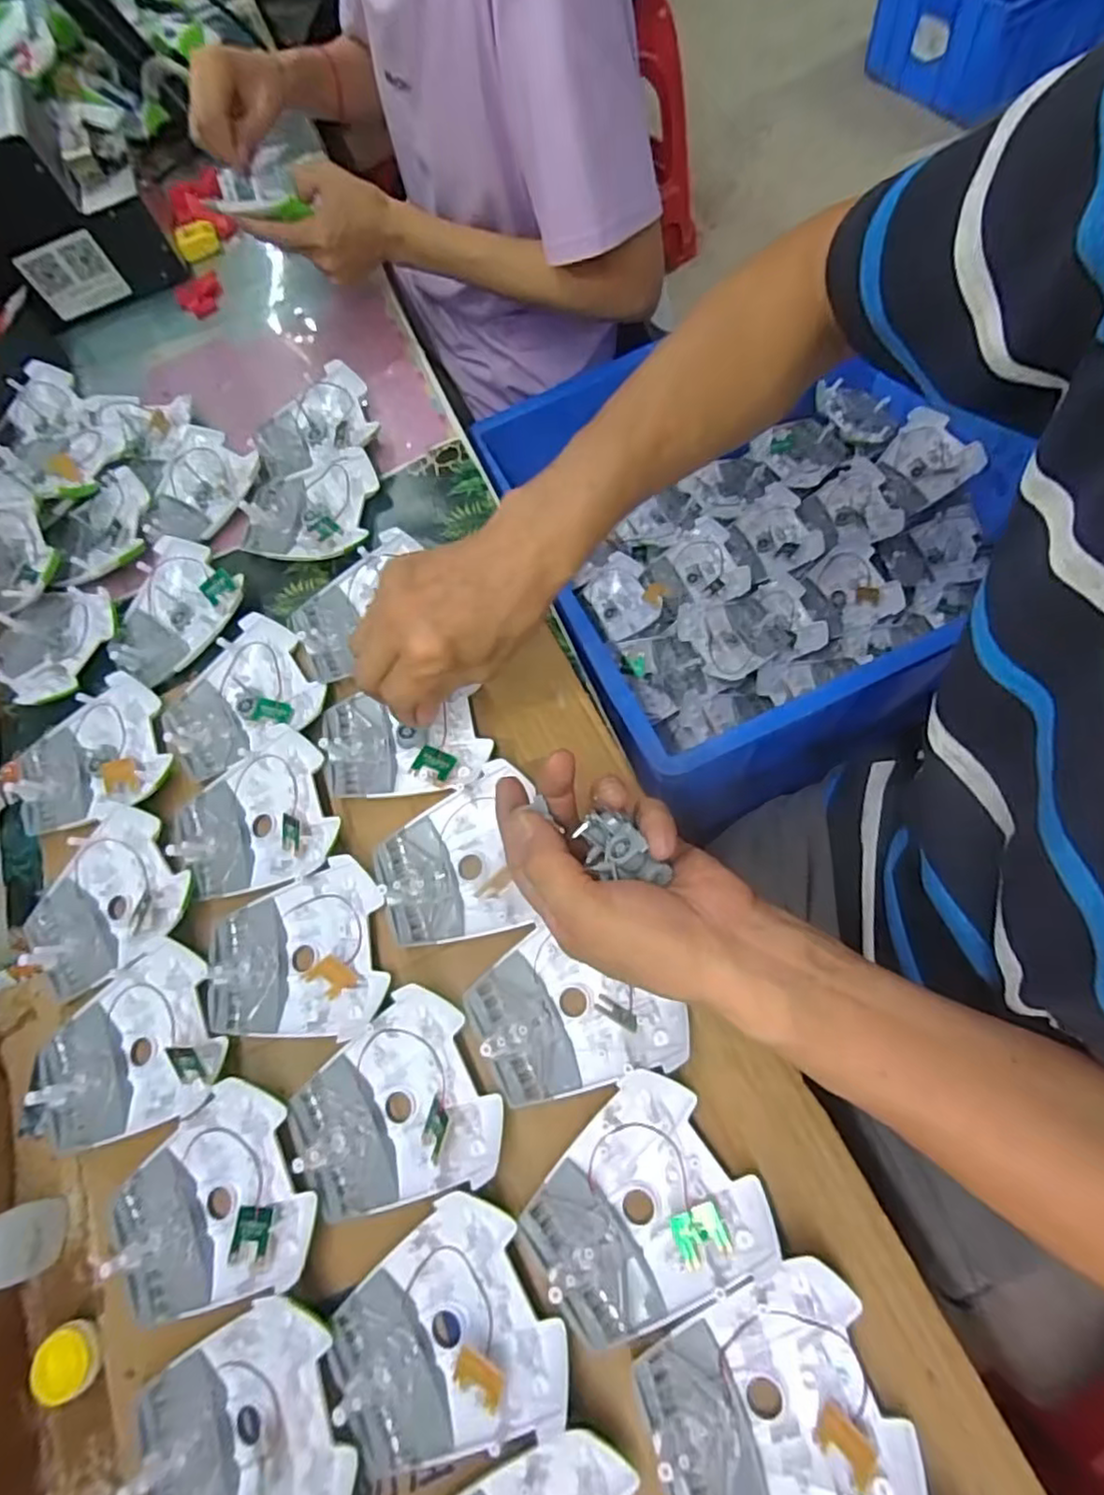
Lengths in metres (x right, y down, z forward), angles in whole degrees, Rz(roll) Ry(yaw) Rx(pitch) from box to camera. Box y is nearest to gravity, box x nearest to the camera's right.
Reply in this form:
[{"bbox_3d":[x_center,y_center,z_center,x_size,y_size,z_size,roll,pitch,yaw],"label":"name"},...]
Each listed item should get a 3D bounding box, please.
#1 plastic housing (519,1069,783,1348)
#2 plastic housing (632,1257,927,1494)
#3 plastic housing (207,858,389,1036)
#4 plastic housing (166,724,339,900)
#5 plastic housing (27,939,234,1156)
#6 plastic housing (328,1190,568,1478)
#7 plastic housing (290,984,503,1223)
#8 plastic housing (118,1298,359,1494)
[{"bbox_3d":[0.044,0.230,0.324,0.104,0.019,0.094,-38,68,-8],"label":"plastic housing"},{"bbox_3d":[0.097,0.296,0.293,0.104,0.022,0.095,-21,67,-1],"label":"plastic housing"},{"bbox_3d":[-0.154,0.123,0.391,0.106,0.019,0.094,-11,67,4],"label":"plastic housing"},{"bbox_3d":[-0.195,0.044,0.424,0.102,0.024,0.093,-20,67,0],"label":"plastic housing"},{"bbox_3d":[-0.251,0.175,0.386,0.106,0.031,0.092,-26,67,-3],"label":"plastic housing"},{"bbox_3d":[-0.054,0.286,0.315,0.104,0.017,0.096,-32,68,-5],"label":"plastic housing"},{"bbox_3d":[-0.087,0.197,0.357,0.105,0.023,0.096,-30,67,-4],"label":"plastic housing"},{"bbox_3d":[-0.152,0.330,0.317,0.108,0.031,0.093,-16,67,2],"label":"plastic housing"}]

